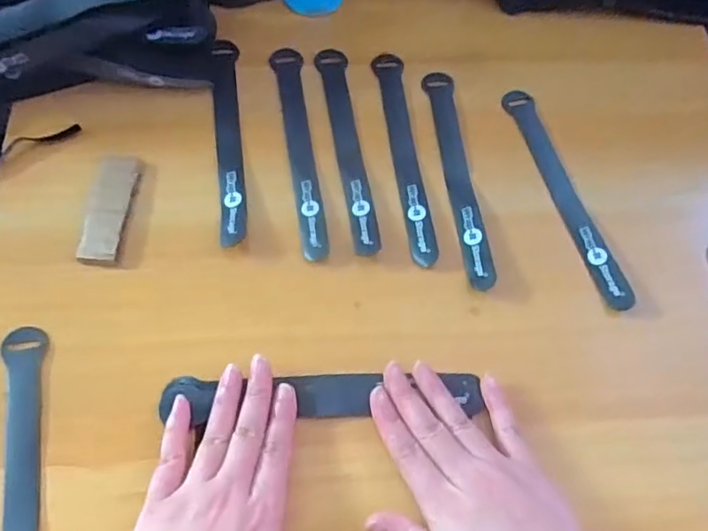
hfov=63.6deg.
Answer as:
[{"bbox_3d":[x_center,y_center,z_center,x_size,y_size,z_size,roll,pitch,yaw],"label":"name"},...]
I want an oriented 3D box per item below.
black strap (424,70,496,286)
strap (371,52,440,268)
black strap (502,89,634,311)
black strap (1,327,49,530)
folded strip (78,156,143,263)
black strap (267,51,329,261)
[{"bbox_3d":[0.079,-0.074,0.438,0.023,0.005,0.203,-8,59,6],"label":"black strap"},{"bbox_3d":[0.039,-0.092,0.447,0.023,0.004,0.206,-6,60,-1],"label":"strap"},{"bbox_3d":[0.157,-0.059,0.433,0.026,0.006,0.204,-15,62,3],"label":"black strap"},{"bbox_3d":[-0.190,0.129,0.326,0.023,0.006,0.198,-12,65,-8],"label":"black strap"},{"bbox_3d":[-0.174,-0.042,0.405,0.031,0.004,0.089,1,63,-2],"label":"folded strip"},{"bbox_3d":[-0.043,-0.095,0.446,0.025,0.004,0.206,-6,61,-5],"label":"black strap"}]

